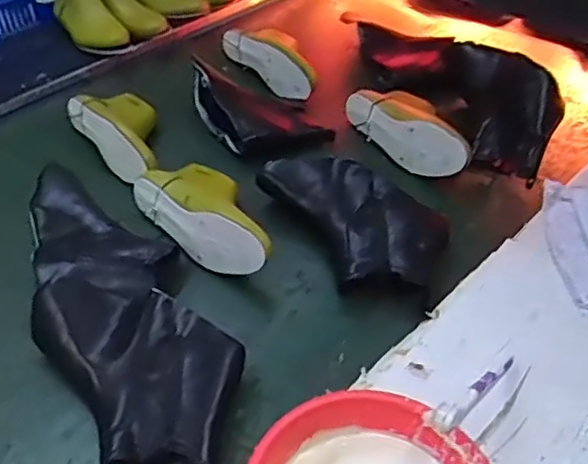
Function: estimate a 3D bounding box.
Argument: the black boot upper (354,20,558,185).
[{"bbox_3d":[0.257,-0.235,1.012,0.104,0.113,0.387,-19,46,-19],"label":"black boot upper"}]

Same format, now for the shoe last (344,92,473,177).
[{"bbox_3d":[0.175,-0.159,0.961,0.092,0.066,0.205,-24,48,-24],"label":"shoe last"}]

